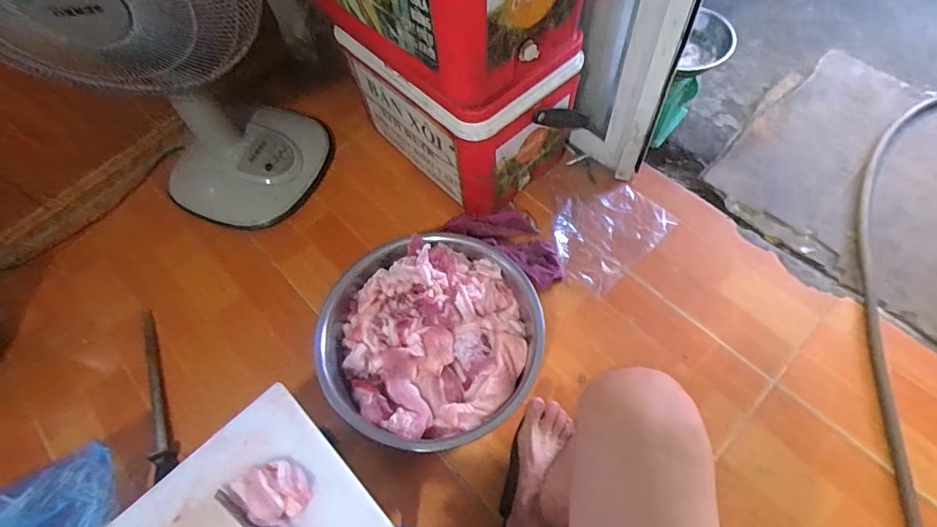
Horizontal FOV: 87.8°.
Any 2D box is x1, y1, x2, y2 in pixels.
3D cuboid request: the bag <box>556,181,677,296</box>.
[{"bbox_3d":[0.277,-0.071,1.006,0.249,0.015,0.193,-40,66,-16],"label":"bag"}]

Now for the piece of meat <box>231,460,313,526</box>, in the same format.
[{"bbox_3d":[-0.219,0.259,0.551,0.081,0.025,0.064,35,70,20],"label":"piece of meat"}]

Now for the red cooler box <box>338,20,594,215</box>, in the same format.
[{"bbox_3d":[0.002,-0.327,0.991,0.359,0.297,0.301,40,71,22],"label":"red cooler box"}]

